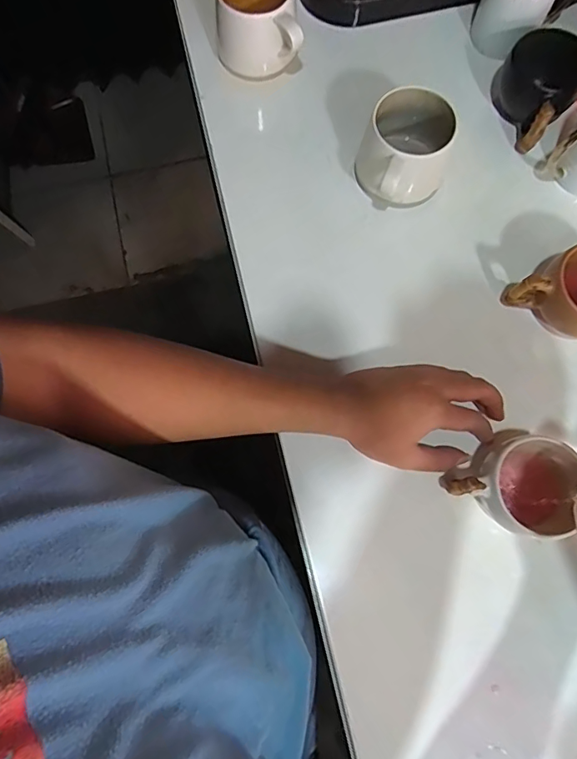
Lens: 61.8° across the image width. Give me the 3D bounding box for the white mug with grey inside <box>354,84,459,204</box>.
[{"bbox_3d":[0.111,-0.224,0.477,0.096,0.074,0.088,-29,78,-7],"label":"white mug with grey inside"}]

